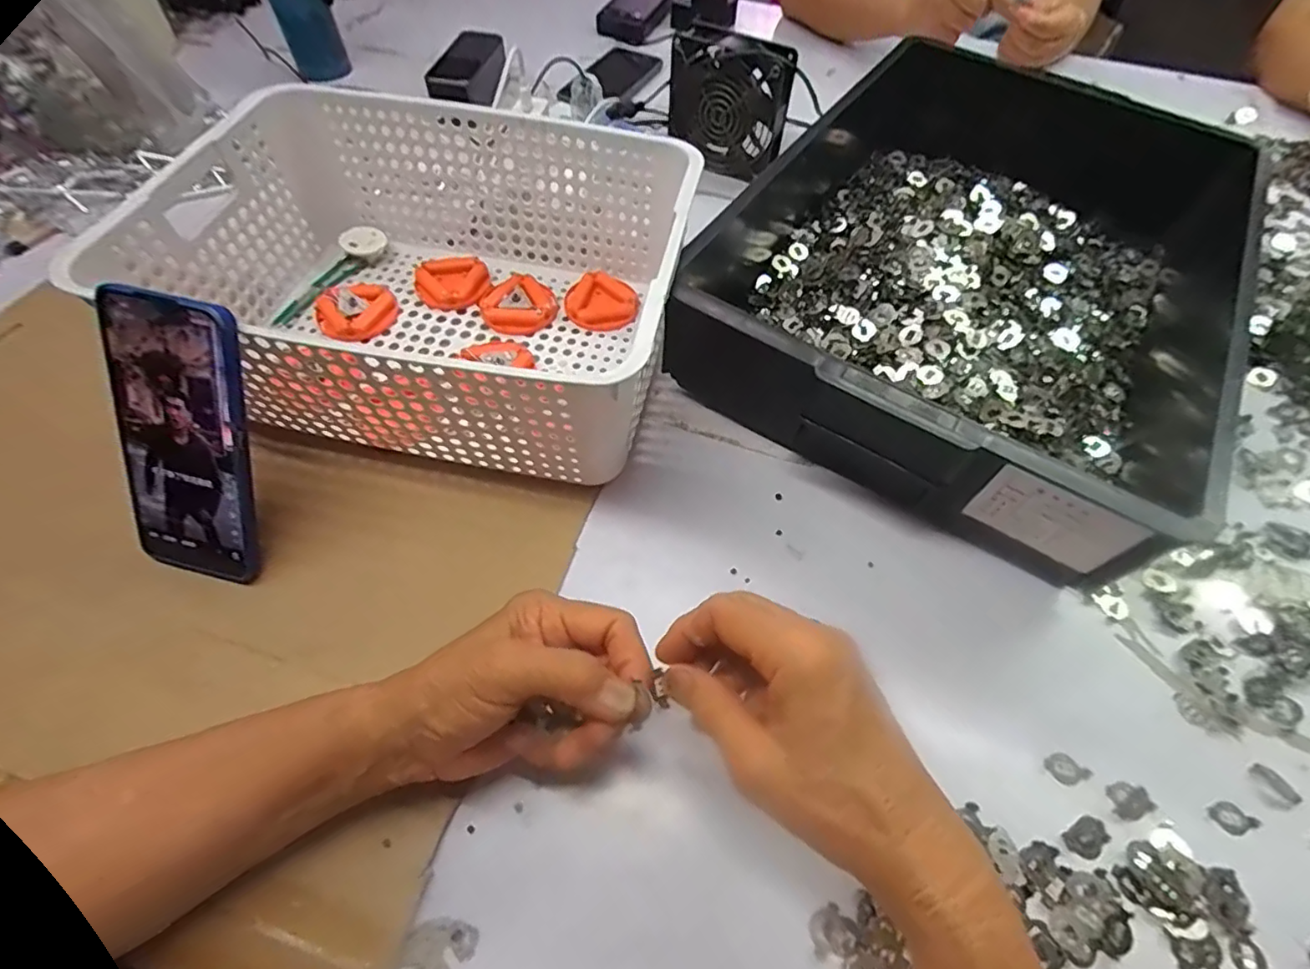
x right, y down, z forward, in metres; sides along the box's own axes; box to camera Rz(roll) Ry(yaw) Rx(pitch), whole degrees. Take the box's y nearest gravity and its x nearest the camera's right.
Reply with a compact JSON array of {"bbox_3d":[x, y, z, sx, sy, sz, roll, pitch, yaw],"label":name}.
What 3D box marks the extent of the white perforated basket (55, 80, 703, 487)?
[{"bbox_3d":[-0.155,-0.148,0.445,0.353,0.136,0.267,13,58,7],"label":"white perforated basket"}]

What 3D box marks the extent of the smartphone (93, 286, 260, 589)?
[{"bbox_3d":[-0.267,-0.023,0.336,0.074,0.164,0.008,14,23,3],"label":"smartphone"}]

